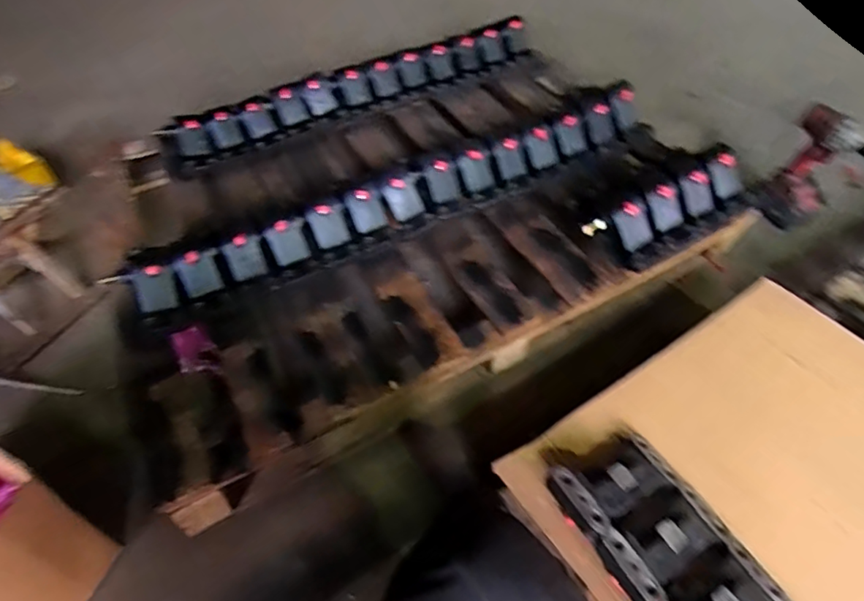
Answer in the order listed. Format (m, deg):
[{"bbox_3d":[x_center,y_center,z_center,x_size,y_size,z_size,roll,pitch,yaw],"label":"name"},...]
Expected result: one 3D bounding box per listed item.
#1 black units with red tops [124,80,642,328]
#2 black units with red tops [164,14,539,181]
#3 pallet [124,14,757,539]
[{"bbox_3d":[-0.039,-0.235,1.133,1.131,0.073,0.152,-23,54,-16],"label":"black units with red tops"},{"bbox_3d":[-0.193,-0.577,1.495,1.034,0.105,0.182,-25,54,-18],"label":"black units with red tops"},{"bbox_3d":[-0.086,-0.237,1.254,1.198,0.214,0.964,-24,54,-17],"label":"pallet"}]

